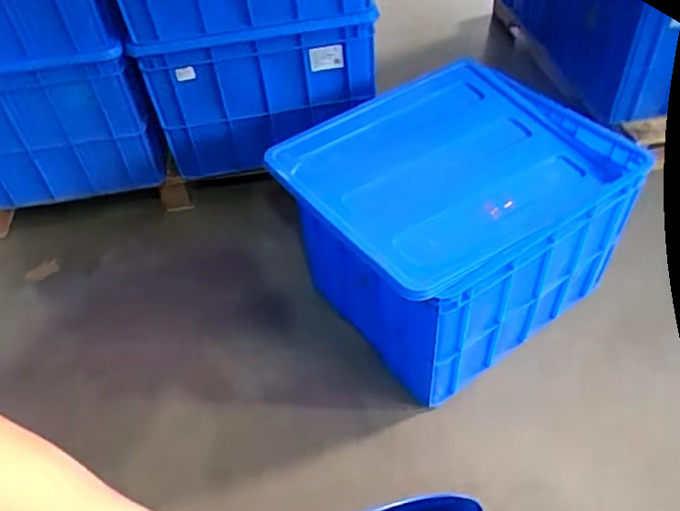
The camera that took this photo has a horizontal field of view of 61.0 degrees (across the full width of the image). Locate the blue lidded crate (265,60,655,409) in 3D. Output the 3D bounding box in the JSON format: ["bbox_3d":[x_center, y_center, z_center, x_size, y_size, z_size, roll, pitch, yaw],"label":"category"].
[{"bbox_3d":[0.247,-0.054,1.304,0.619,0.453,0.509,-28,50,-20],"label":"blue lidded crate"}]

